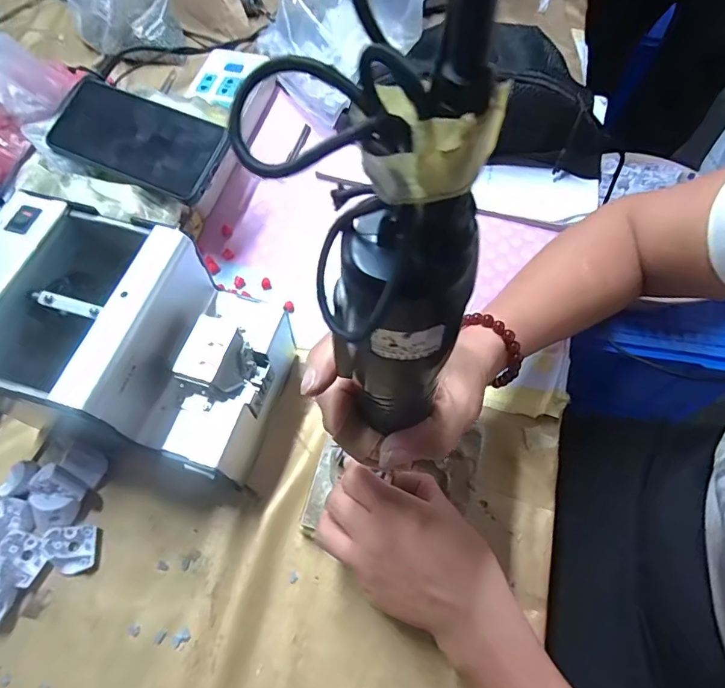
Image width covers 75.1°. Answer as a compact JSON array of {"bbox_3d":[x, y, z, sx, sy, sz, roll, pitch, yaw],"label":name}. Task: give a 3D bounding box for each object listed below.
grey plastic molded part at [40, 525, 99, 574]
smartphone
[{"bbox_3d":[-0.205,0.144,0.332,0.033,0.008,0.030,6,60,-30],"label":"grey plastic molded part"},{"bbox_3d":[-0.200,-0.182,0.416,0.168,0.006,0.077,23,80,14],"label":"smartphone"}]

